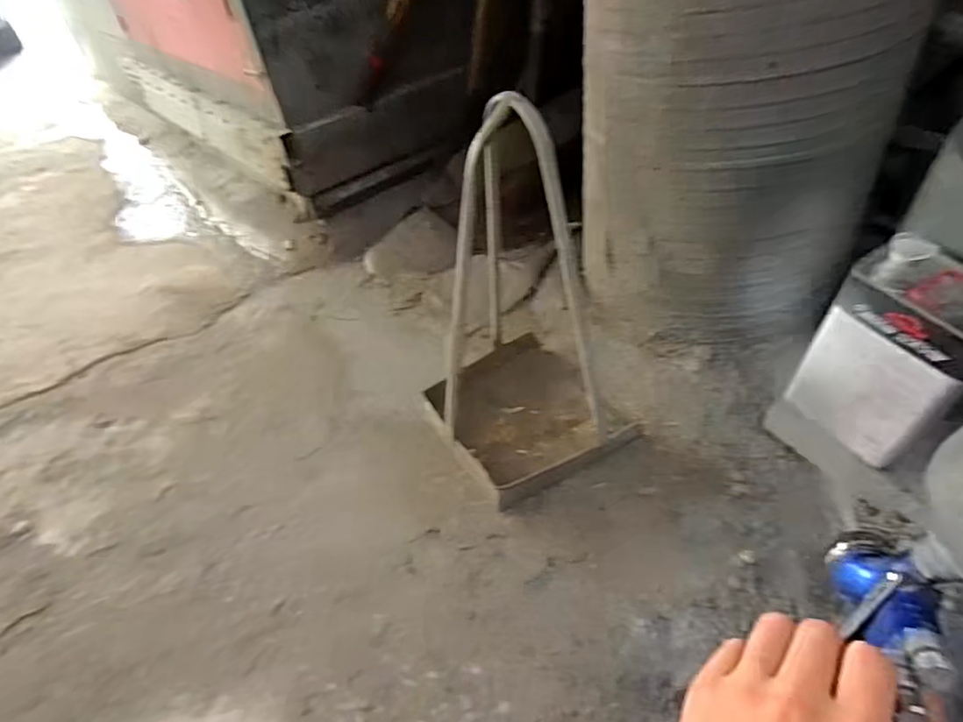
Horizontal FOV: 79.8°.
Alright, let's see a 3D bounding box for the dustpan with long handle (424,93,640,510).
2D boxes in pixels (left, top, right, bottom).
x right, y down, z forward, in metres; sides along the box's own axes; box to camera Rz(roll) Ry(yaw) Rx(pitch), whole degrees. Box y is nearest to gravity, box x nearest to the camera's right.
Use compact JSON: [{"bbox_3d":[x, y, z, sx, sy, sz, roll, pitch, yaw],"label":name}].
[{"bbox_3d":[0.060,-0.078,0.851,0.290,0.580,0.298,-21,44,-13],"label":"dustpan with long handle"}]

